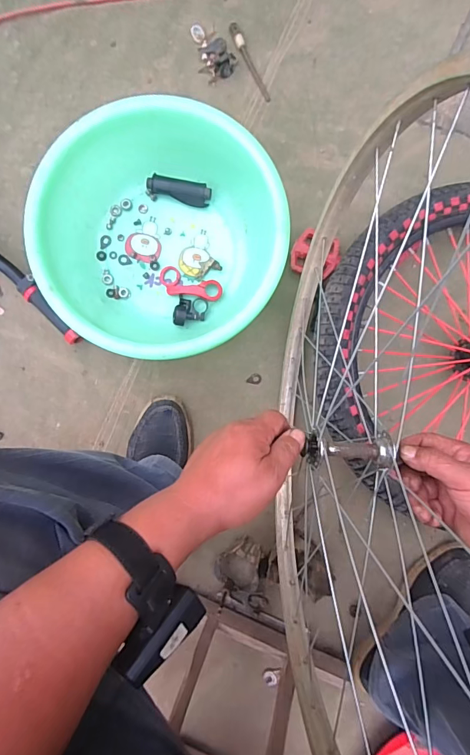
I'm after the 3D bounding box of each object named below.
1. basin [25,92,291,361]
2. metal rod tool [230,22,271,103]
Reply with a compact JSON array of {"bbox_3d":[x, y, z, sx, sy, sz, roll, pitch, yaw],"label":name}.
[{"bbox_3d":[-0.102,-0.202,0.629,0.342,0.140,0.335,4,91,2],"label":"basin"},{"bbox_3d":[0.025,-0.527,0.697,0.018,0.011,0.136,-24,90,3],"label":"metal rod tool"}]

